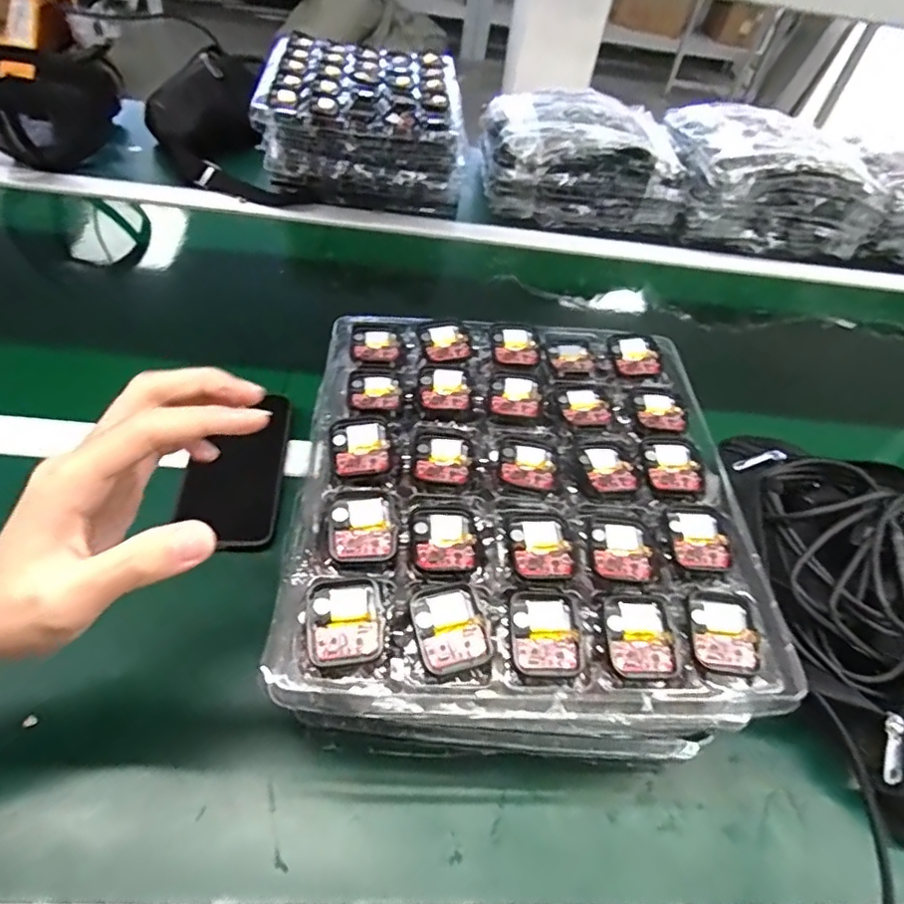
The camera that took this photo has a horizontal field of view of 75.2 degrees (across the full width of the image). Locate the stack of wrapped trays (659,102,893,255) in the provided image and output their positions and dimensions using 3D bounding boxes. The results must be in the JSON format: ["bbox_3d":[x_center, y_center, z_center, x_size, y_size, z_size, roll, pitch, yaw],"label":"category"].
[{"bbox_3d":[0.478,-0.433,0.928,0.301,0.130,0.249,-3,48,-8],"label":"stack of wrapped trays"}]

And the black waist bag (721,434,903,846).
[{"bbox_3d":[0.332,0.135,0.426,0.345,0.127,0.198,36,54,25],"label":"black waist bag"}]

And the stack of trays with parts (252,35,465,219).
[{"bbox_3d":[-0.124,-0.471,0.862,0.267,0.151,0.251,0,47,-5],"label":"stack of trays with parts"}]

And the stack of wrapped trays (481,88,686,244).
[{"bbox_3d":[0.189,-0.459,0.914,0.287,0.119,0.246,2,47,-4],"label":"stack of wrapped trays"}]

